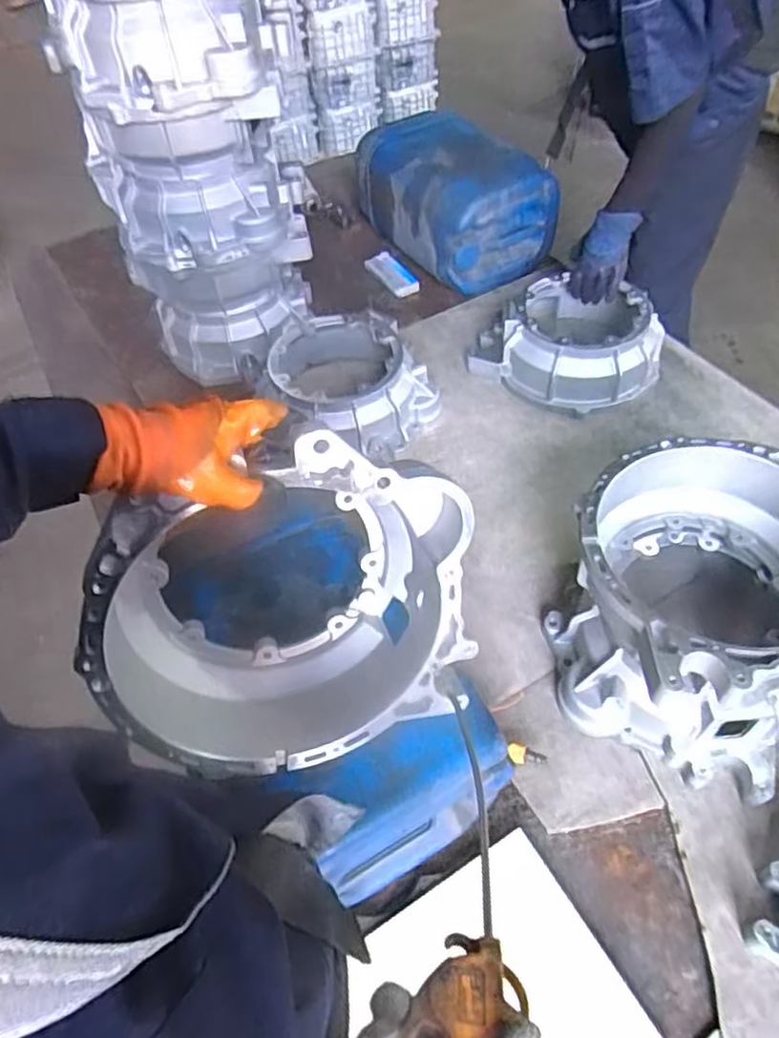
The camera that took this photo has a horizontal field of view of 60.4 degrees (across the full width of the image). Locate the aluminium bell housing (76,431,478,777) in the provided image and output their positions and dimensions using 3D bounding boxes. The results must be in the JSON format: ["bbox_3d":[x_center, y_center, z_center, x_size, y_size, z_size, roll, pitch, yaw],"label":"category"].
[{"bbox_3d":[-0.088,0.079,0.596,0.321,0.294,0.176,-16,52,-9],"label":"aluminium bell housing"}]

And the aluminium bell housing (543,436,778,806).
[{"bbox_3d":[0.388,0.116,0.850,0.320,0.256,0.341,15,54,15],"label":"aluminium bell housing"}]

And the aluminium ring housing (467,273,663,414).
[{"bbox_3d":[0.341,-0.332,1.276,0.265,0.137,0.298,-32,56,-20],"label":"aluminium ring housing"}]

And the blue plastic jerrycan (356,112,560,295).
[{"bbox_3d":[0.137,-0.739,1.532,0.268,0.235,0.432,-25,54,-15],"label":"blue plastic jerrycan"}]

